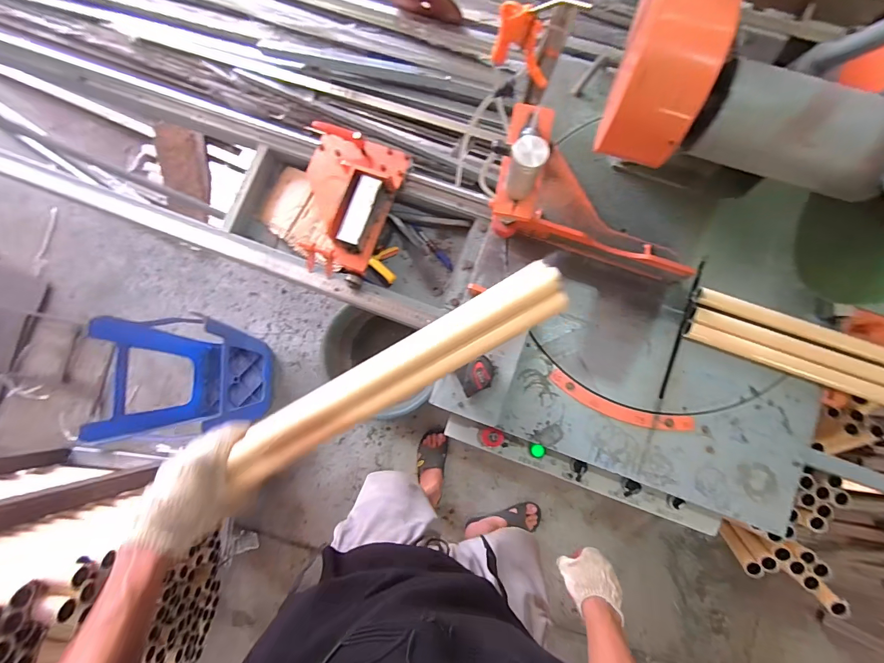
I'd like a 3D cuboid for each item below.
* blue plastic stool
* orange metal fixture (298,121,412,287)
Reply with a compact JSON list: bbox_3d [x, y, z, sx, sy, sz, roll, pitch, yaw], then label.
[{"bbox_3d":[-0.761,0.149,1.232,0.337,0.399,0.326,-1,82,2],"label":"blue plastic stool"},{"bbox_3d":[-0.189,-0.243,0.765,0.183,0.103,0.262,20,83,5],"label":"orange metal fixture"}]

